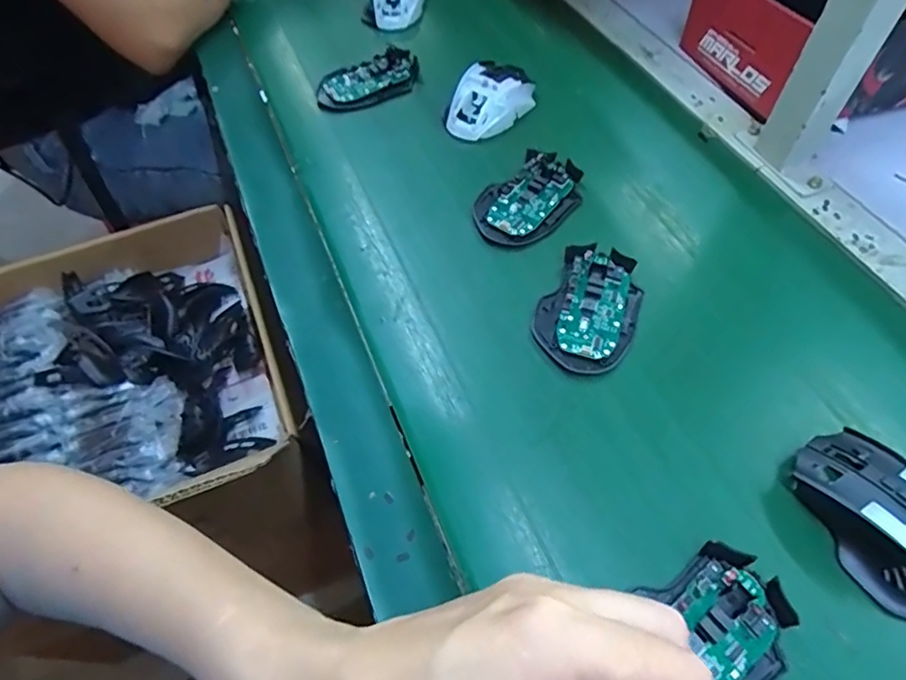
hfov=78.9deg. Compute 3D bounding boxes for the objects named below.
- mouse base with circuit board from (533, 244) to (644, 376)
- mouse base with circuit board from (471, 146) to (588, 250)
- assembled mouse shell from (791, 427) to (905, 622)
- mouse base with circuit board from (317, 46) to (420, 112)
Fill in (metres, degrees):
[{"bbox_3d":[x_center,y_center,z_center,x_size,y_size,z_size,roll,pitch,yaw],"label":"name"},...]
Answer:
[{"bbox_3d":[0.108,-0.026,0.425,0.071,0.017,0.112,24,60,16],"label":"mouse base with circuit board"},{"bbox_3d":[0.069,-0.129,0.490,0.071,0.018,0.112,39,64,23],"label":"mouse base with circuit board"},{"bbox_3d":[0.258,0.106,0.322,0.061,0.035,0.112,-19,58,-12],"label":"assembled mouse shell"},{"bbox_3d":[-0.089,-0.280,0.592,0.114,0.020,0.065,-24,59,-15],"label":"mouse base with circuit board"}]

